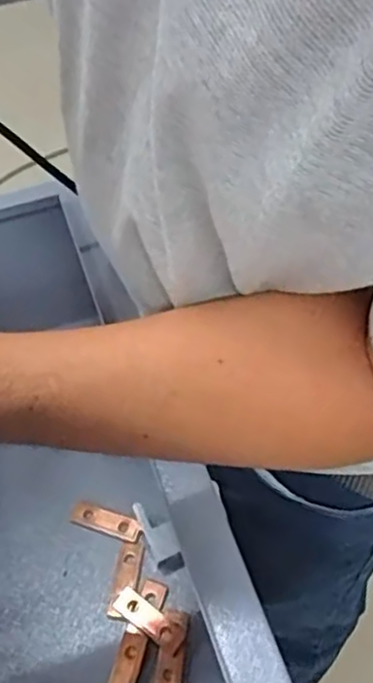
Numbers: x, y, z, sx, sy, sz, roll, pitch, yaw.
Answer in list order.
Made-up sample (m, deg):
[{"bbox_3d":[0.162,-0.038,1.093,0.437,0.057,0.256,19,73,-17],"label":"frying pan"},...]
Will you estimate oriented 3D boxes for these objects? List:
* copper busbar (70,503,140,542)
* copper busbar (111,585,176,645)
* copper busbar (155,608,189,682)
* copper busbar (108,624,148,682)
[{"bbox_3d":[-0.070,0.154,0.595,0.061,0.011,0.019,15,56,12],"label":"copper busbar"},{"bbox_3d":[-0.033,0.214,0.543,0.053,0.009,0.021,30,60,22],"label":"copper busbar"},{"bbox_3d":[-0.011,0.235,0.526,0.020,0.005,0.060,4,54,5],"label":"copper busbar"},{"bbox_3d":[-0.046,0.248,0.518,0.021,0.007,0.065,12,55,10],"label":"copper busbar"}]

